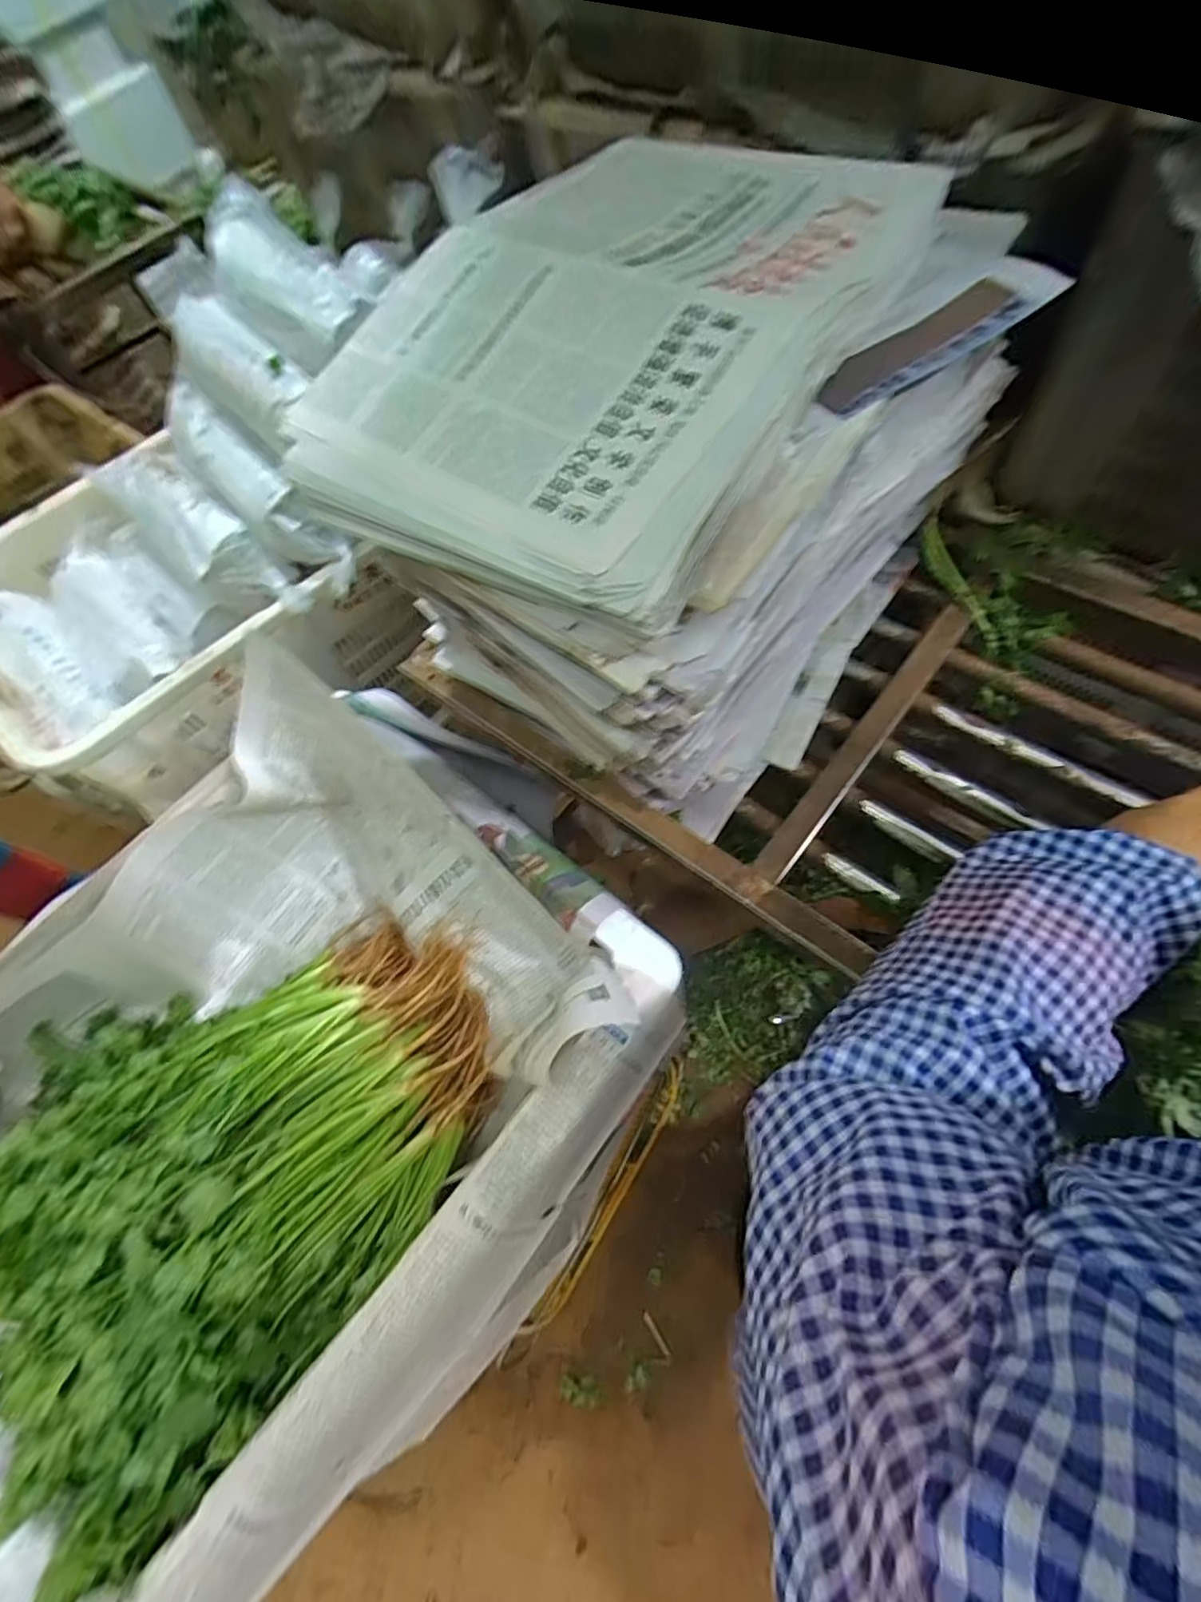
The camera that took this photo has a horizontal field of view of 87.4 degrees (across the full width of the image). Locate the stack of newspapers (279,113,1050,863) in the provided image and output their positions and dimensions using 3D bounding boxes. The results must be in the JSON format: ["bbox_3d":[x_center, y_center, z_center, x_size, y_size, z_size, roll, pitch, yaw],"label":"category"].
[{"bbox_3d":[0.039,-0.246,0.512,0.362,0.288,0.411,29,72,19],"label":"stack of newspapers"}]

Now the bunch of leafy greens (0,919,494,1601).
[{"bbox_3d":[-0.259,0.272,0.482,0.365,0.144,0.330,-23,66,-7],"label":"bunch of leafy greens"}]

